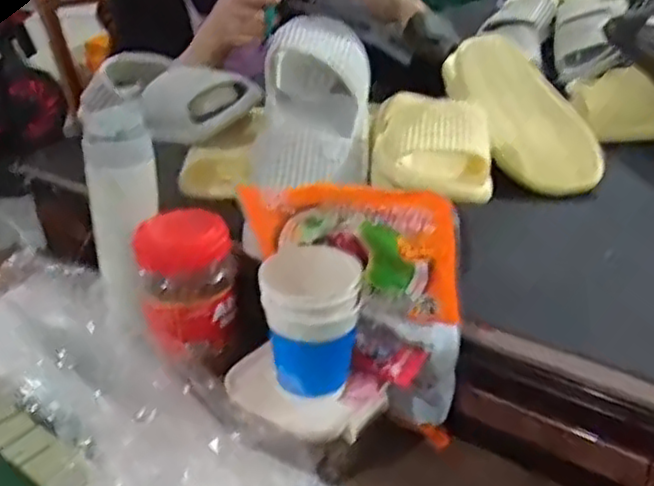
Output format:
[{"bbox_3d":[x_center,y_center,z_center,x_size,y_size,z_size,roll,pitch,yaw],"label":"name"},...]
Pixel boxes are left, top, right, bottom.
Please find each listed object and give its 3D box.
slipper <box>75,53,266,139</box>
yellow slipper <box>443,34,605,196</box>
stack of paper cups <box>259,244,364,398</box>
[{"bbox_3d":[-0.187,-0.172,0.819,0.241,0.072,0.101,15,33,31],"label":"slipper"},{"bbox_3d":[0.212,-0.143,0.780,0.096,0.065,0.248,-11,49,-14],"label":"yellow slipper"},{"bbox_3d":[-0.011,0.051,0.512,0.070,0.094,0.083,-6,28,-4],"label":"stack of paper cups"}]

